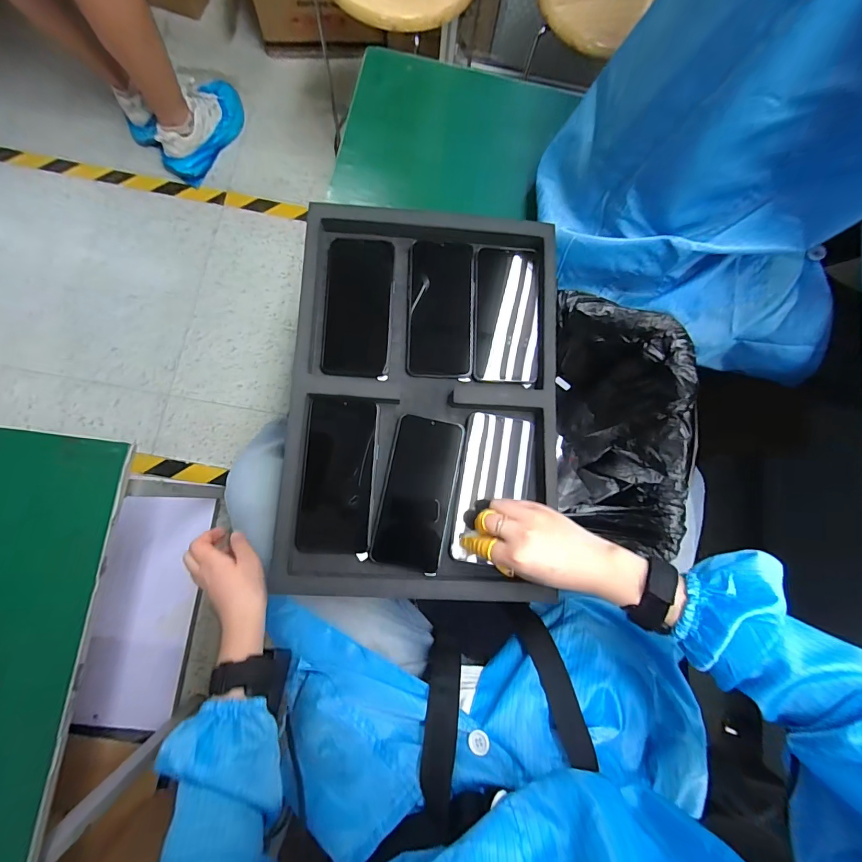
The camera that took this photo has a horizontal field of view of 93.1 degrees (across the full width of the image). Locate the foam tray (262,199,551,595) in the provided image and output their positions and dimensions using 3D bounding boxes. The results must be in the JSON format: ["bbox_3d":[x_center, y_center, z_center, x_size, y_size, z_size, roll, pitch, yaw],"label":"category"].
[{"bbox_3d":[-0.005,-0.043,0.459,0.285,0.037,0.434,3,81,-3],"label":"foam tray"}]

